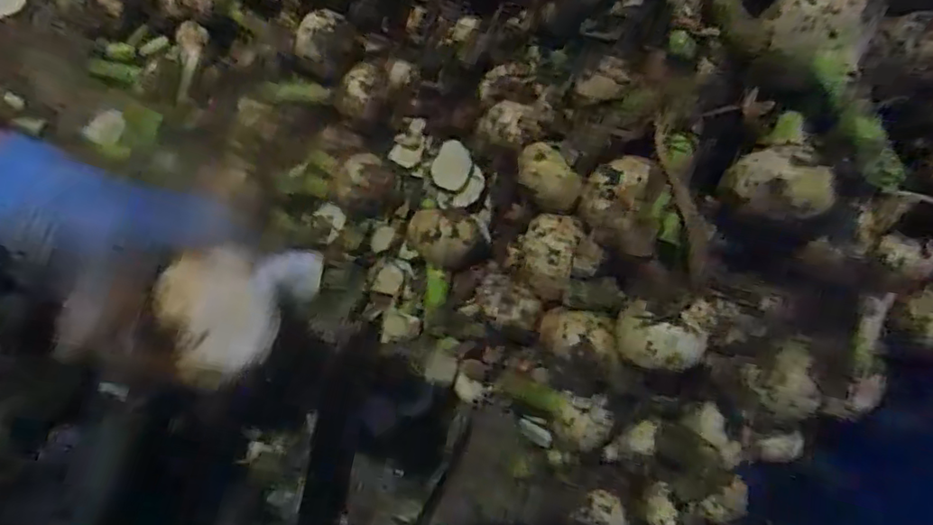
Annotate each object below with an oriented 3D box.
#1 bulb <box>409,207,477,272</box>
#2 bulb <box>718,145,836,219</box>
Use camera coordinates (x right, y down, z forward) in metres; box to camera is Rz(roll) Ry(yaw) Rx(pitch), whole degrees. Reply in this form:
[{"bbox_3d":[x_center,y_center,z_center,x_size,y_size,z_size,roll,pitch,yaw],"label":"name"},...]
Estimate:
[{"bbox_3d":[-0.019,-0.017,0.453,0.053,0.041,0.040,15,78,3],"label":"bulb"},{"bbox_3d":[0.161,-0.040,0.294,0.047,0.034,0.028,31,80,6],"label":"bulb"}]

